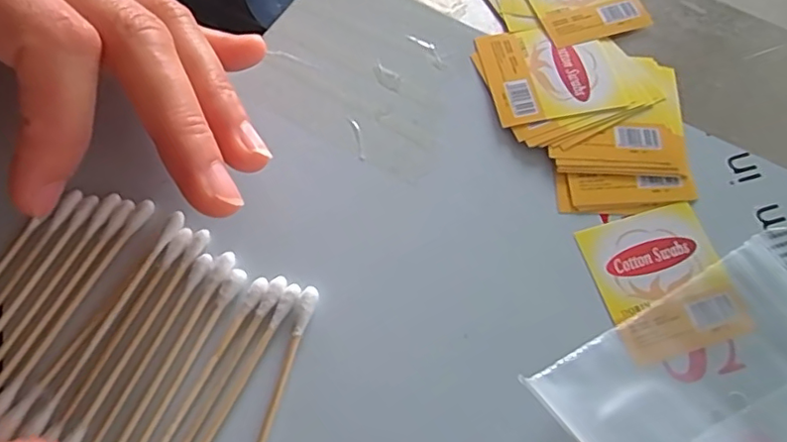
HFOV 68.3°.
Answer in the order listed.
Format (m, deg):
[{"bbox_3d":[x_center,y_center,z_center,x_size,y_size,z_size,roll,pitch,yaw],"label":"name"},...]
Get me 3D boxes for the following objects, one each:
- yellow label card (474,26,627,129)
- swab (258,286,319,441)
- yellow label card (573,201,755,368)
[{"bbox_3d":[0.054,-0.052,0.201,0.043,0.004,0.039,-10,64,-3],"label":"yellow label card"},{"bbox_3d":[-0.033,0.051,0.153,0.005,0.004,0.071,15,69,4],"label":"swab"},{"bbox_3d":[0.080,0.018,0.174,0.039,0.004,0.043,-13,69,-7],"label":"yellow label card"}]

